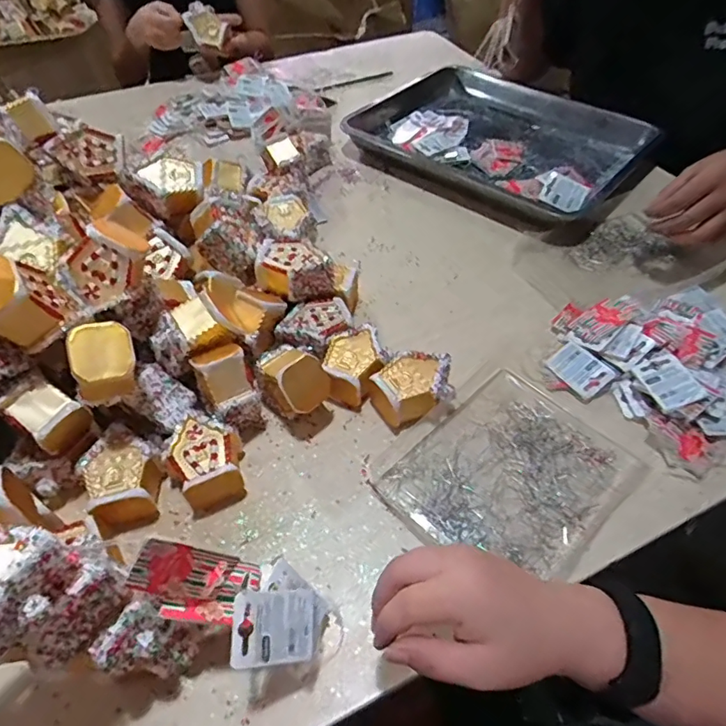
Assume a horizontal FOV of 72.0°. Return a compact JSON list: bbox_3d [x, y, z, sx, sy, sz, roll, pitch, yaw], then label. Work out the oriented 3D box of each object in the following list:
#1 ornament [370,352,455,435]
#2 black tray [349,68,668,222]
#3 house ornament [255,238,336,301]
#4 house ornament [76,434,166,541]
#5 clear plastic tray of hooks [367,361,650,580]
[{"bbox_3d":[0.052,0.025,0.507,0.081,0.046,0.066,-30,56,-21],"label":"ornament"},{"bbox_3d":[0.201,-0.361,0.812,0.423,0.074,0.289,34,59,25],"label":"black tray"},{"bbox_3d":[-0.075,-0.100,0.558,0.081,0.047,0.051,21,54,17],"label":"house ornament"},{"bbox_3d":[-0.210,0.105,0.444,0.064,0.046,0.075,-20,53,-14],"label":"house ornament"},{"bbox_3d":[0.134,0.101,0.472,0.201,0.010,0.183,-36,59,-25],"label":"clear plastic tray of hooks"}]

